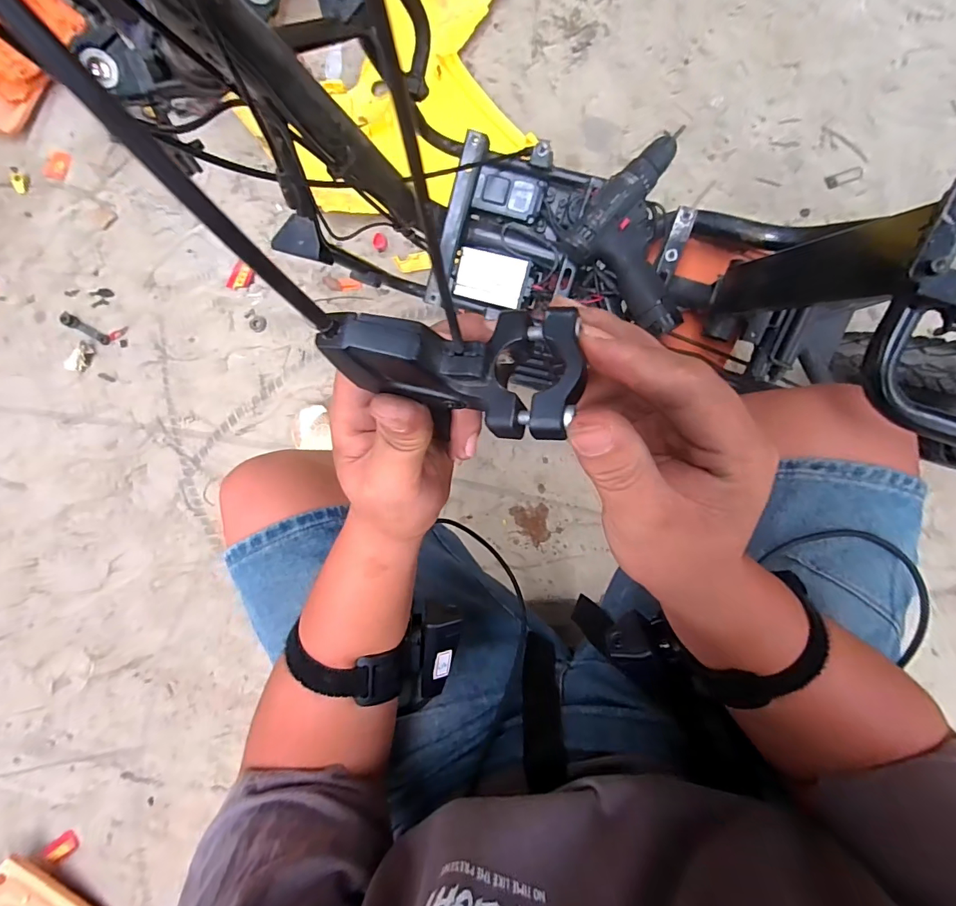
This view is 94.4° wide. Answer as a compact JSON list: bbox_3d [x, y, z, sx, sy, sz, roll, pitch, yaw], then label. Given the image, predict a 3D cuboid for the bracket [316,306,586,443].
[{"bbox_3d":[-0.008,-0.034,0.172,0.089,0.035,0.048,8,84,-2],"label":"bracket"}]

